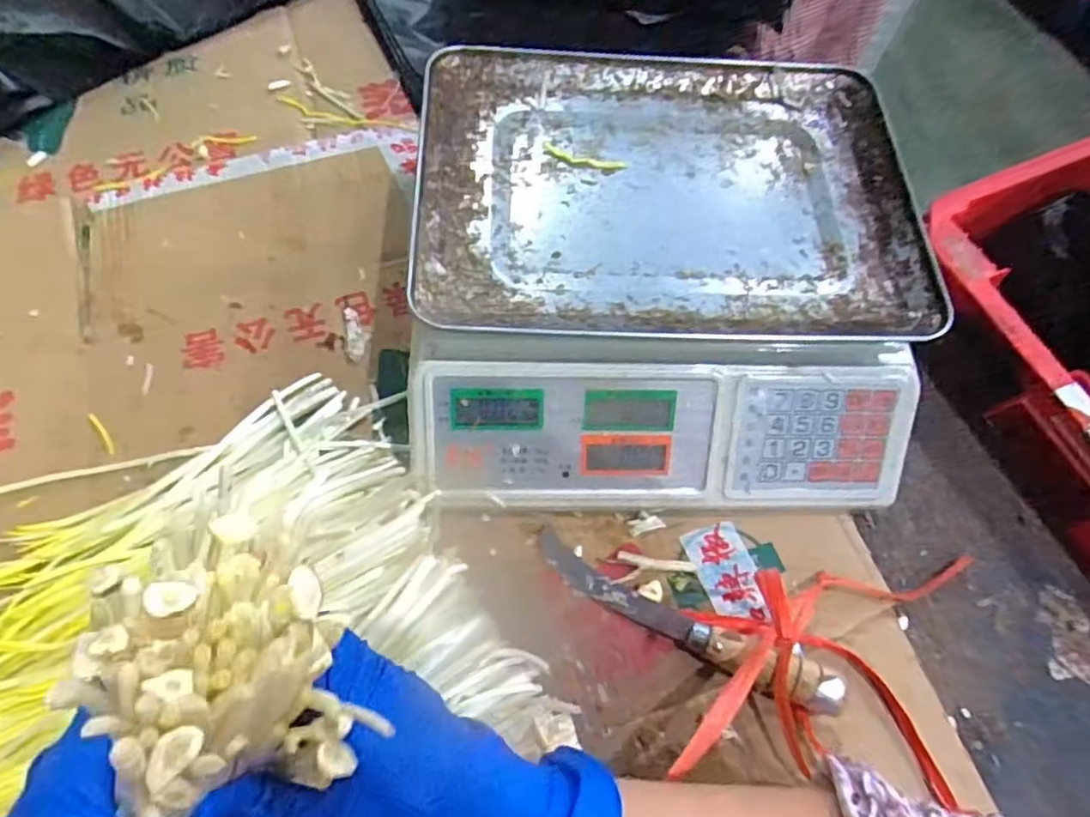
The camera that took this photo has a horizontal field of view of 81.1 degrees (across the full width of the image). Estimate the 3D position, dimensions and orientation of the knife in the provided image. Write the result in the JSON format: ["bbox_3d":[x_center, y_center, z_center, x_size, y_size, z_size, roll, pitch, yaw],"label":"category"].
[{"bbox_3d":[0.085,0.131,0.400,0.199,0.029,0.029,27,67,10],"label":"knife"}]

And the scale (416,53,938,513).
[{"bbox_3d":[0.079,-0.092,0.454,0.318,0.120,0.298,1,65,-2],"label":"scale"}]

